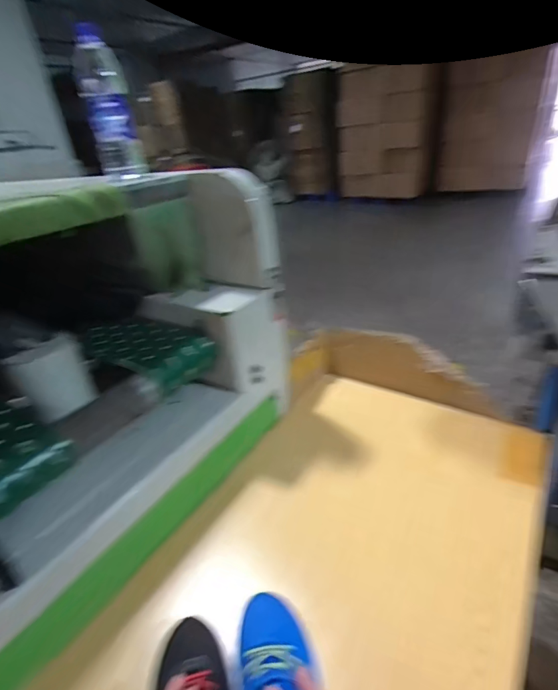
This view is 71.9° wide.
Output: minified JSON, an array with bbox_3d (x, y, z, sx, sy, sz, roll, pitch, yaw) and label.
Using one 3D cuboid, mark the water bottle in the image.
[{"bbox_3d":[-0.290,-0.405,0.652,0.074,0.216,0.067,-17,31,-17],"label":"water bottle"}]

